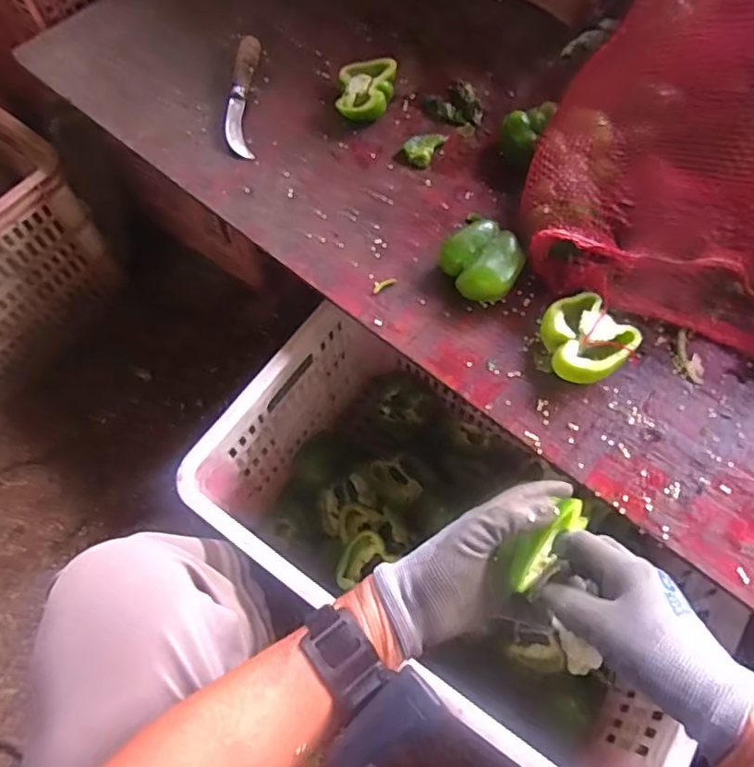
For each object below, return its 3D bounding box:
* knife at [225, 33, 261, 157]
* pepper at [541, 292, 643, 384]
[{"bbox_3d":[-0.159,-0.346,0.681,0.033,0.016,0.185,-2,65,0],"label":"knife"},{"bbox_3d":[0.185,-0.036,0.524,0.073,0.041,0.077,0,65,0],"label":"pepper"}]

